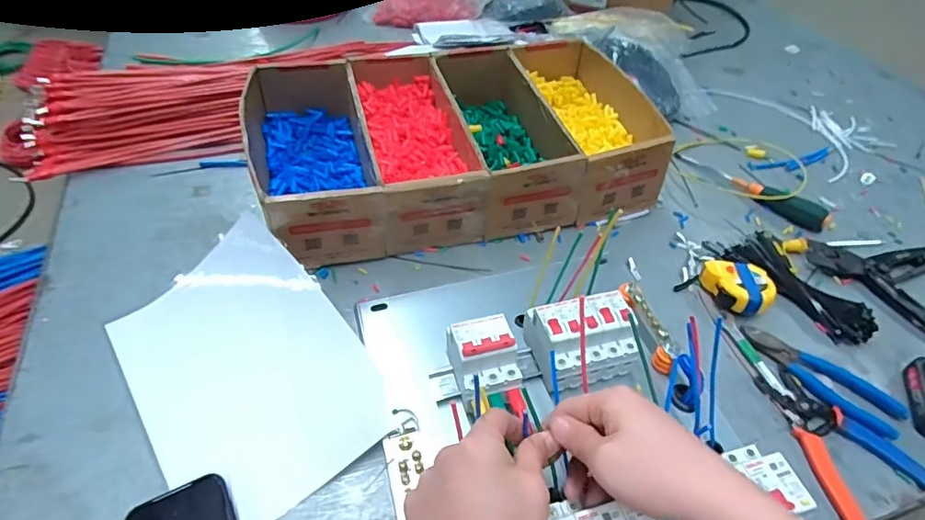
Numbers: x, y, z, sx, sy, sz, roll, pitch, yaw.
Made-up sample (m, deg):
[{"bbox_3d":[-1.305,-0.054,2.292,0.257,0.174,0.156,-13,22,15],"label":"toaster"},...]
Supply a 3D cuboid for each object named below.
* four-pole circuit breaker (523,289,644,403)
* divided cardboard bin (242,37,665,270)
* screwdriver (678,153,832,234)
[{"bbox_3d":[0.120,0.081,0.531,0.094,0.080,0.071,-10,48,-13],"label":"four-pole circuit breaker"},{"bbox_3d":[-0.005,-0.168,0.756,0.537,0.121,0.319,-11,48,-13],"label":"divided cardboard bin"},{"bbox_3d":[0.429,-0.114,0.789,0.040,0.027,0.229,-27,54,-26],"label":"screwdriver"}]

